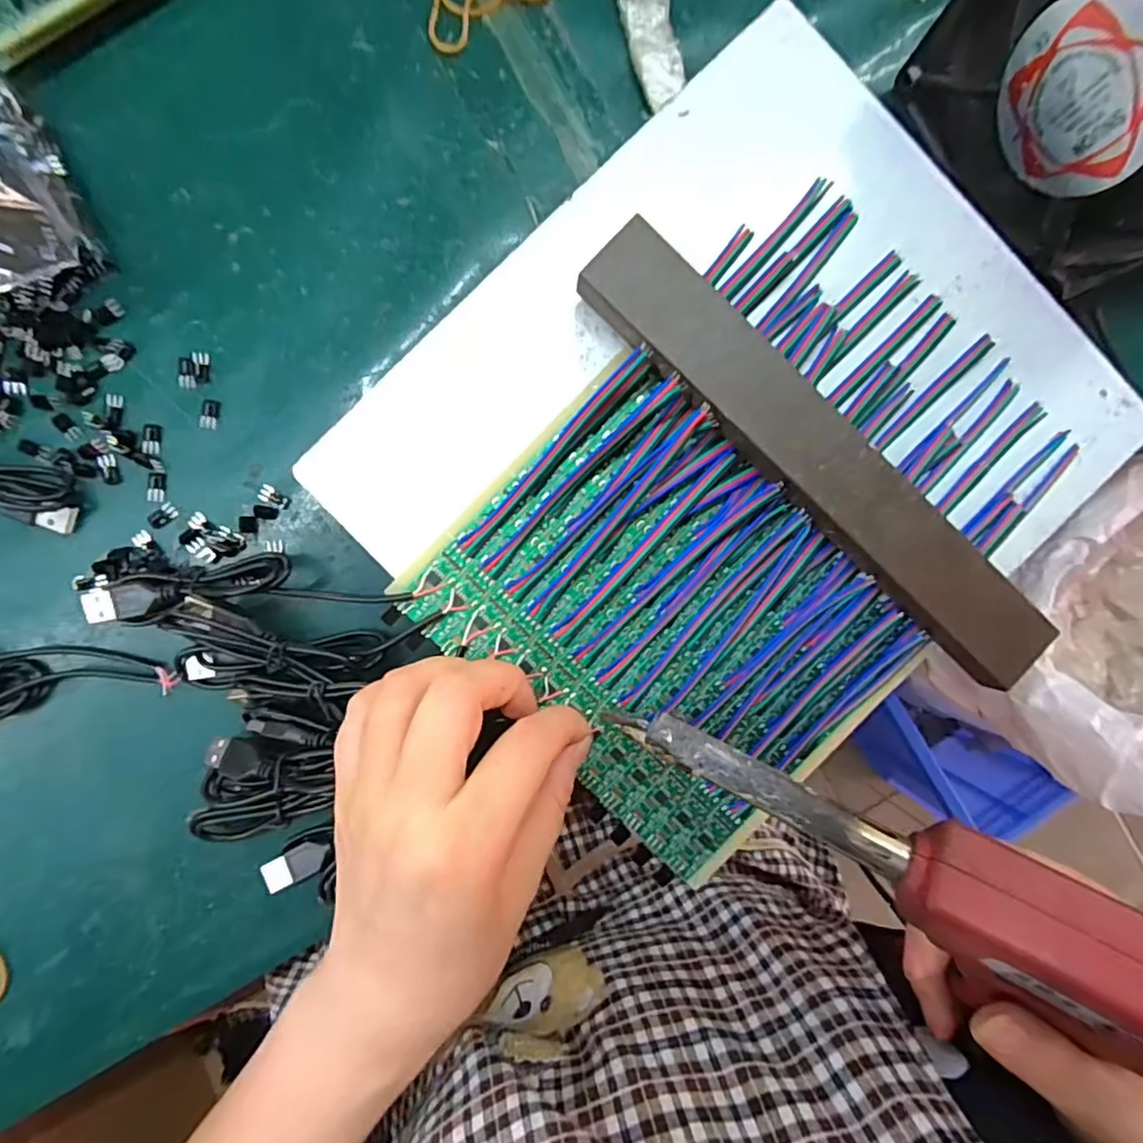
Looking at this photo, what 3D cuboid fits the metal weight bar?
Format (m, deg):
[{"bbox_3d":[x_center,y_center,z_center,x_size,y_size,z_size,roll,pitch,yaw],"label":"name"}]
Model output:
[{"bbox_3d":[0.087,-0.039,0.218,0.205,0.021,0.033,43,90,-5],"label":"metal weight bar"}]

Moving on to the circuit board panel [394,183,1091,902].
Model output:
[{"bbox_3d":[0.067,-0.014,0.228,0.220,0.009,0.160,-45,95,0],"label":"circuit board panel"}]

